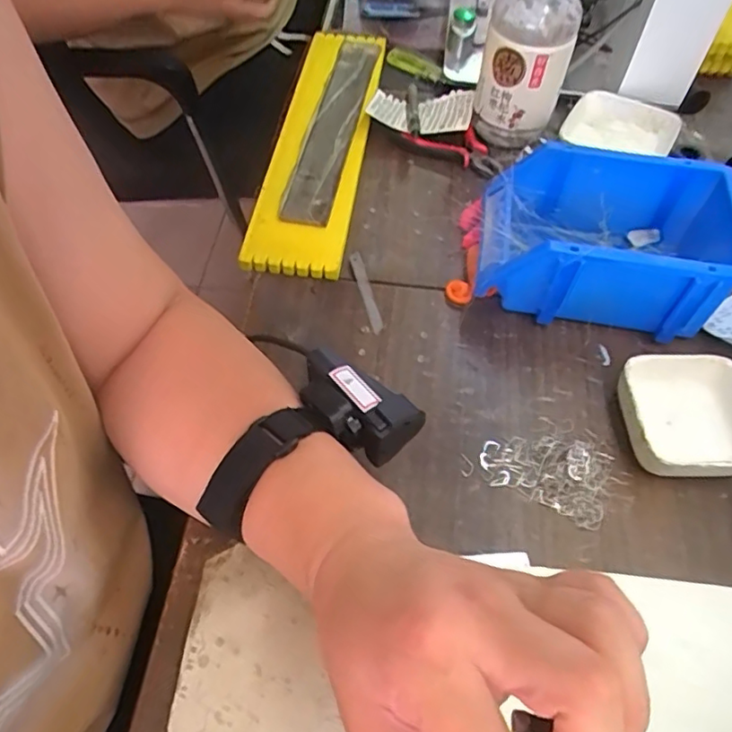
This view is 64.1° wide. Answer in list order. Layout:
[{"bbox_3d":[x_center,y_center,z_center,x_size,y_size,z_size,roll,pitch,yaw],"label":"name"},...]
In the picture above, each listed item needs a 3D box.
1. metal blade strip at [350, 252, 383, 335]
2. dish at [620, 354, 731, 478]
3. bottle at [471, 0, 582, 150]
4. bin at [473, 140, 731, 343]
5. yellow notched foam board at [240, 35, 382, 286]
[{"bbox_3d":[0.000,-0.060,0.460,0.009,0.004,0.079,-11,58,-10],"label":"metal blade strip"},{"bbox_3d":[0.217,0.035,0.396,0.086,0.032,0.085,2,56,-1],"label":"dish"},{"bbox_3d":[0.148,-0.301,0.511,0.076,0.200,0.081,15,57,7],"label":"bottle"},{"bbox_3d":[0.189,-0.095,0.451,0.197,0.083,0.128,10,57,4],"label":"bin"},{"bbox_3d":[-0.043,-0.218,0.562,0.081,0.028,0.340,7,56,2],"label":"yellow notched foam board"}]

